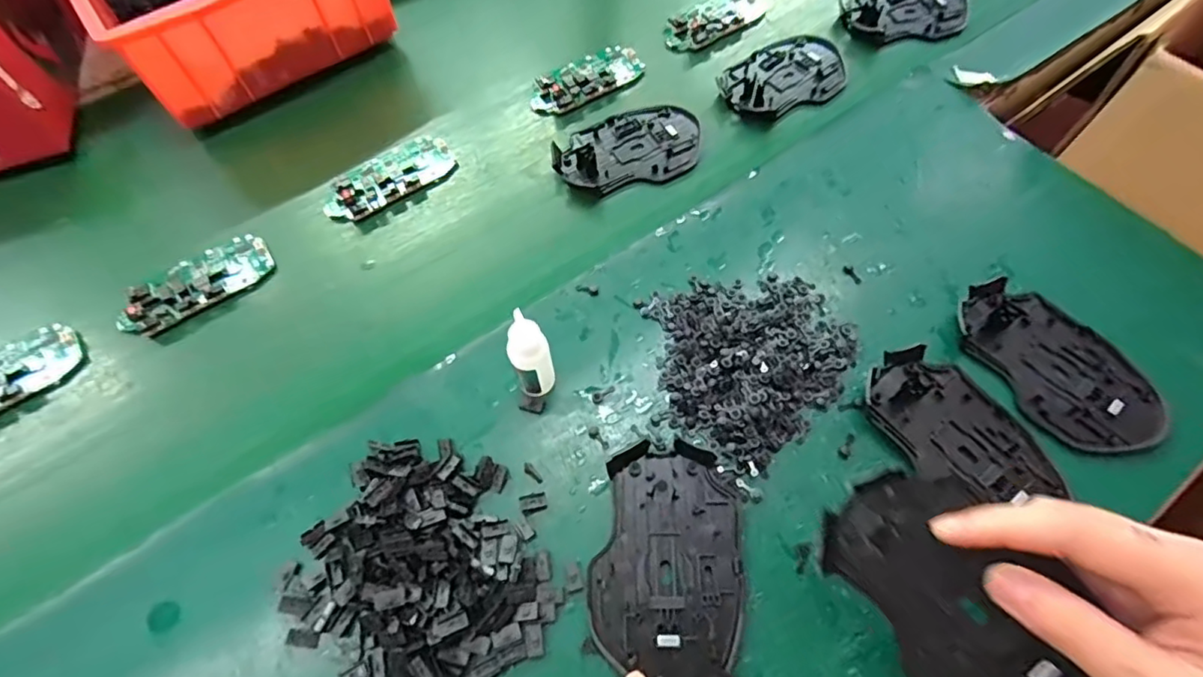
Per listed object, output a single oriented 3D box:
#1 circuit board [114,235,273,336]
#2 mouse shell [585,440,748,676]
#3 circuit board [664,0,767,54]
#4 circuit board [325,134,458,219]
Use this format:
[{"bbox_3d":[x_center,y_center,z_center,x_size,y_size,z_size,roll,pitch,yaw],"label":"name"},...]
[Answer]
[{"bbox_3d":[-0.269,-0.037,0.384,0.094,0.012,0.043,-35,66,-17],"label":"circuit board"},{"bbox_3d":[0.033,0.107,0.286,0.073,0.014,0.105,5,61,4],"label":"mouse shell"},{"bbox_3d":[0.100,-0.280,0.502,0.095,0.011,0.046,-30,64,-14],"label":"circuit board"},{"bbox_3d":[-0.157,-0.120,0.426,0.098,0.013,0.049,-29,64,-14],"label":"circuit board"}]

